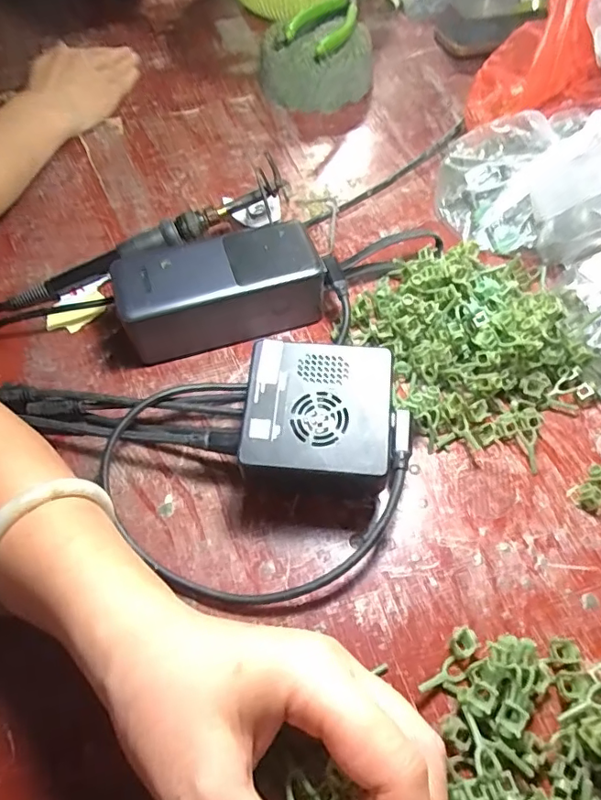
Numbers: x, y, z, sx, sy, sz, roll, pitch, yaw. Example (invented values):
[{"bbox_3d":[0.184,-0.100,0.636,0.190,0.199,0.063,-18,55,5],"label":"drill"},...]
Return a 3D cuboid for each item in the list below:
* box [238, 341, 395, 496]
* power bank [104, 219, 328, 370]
[{"bbox_3d":[0.010,0.016,0.288,0.075,0.059,0.071,3,59,4],"label":"box"},{"bbox_3d":[-0.051,-0.071,0.346,0.125,0.053,0.052,-16,59,-7],"label":"power bank"}]

